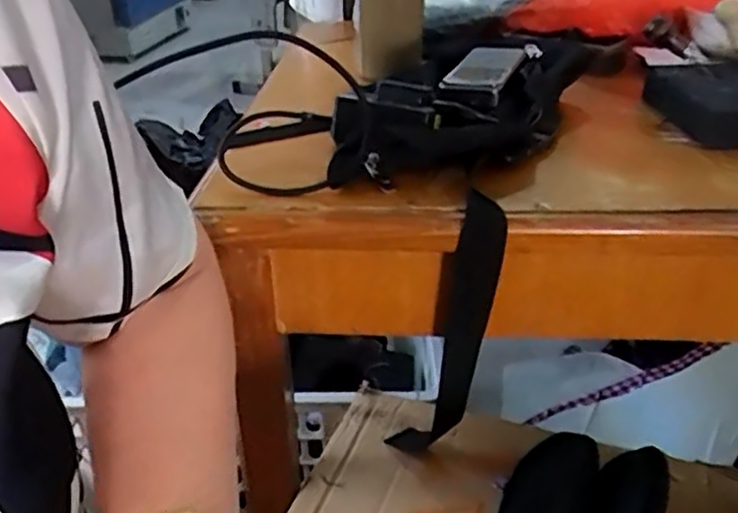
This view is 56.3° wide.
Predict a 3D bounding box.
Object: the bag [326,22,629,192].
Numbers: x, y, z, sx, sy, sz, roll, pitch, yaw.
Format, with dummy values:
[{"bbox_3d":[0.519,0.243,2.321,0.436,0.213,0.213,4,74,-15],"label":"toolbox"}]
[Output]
[{"bbox_3d":[0.100,-0.133,0.585,0.124,0.053,0.312,17,35,28],"label":"bag"}]

